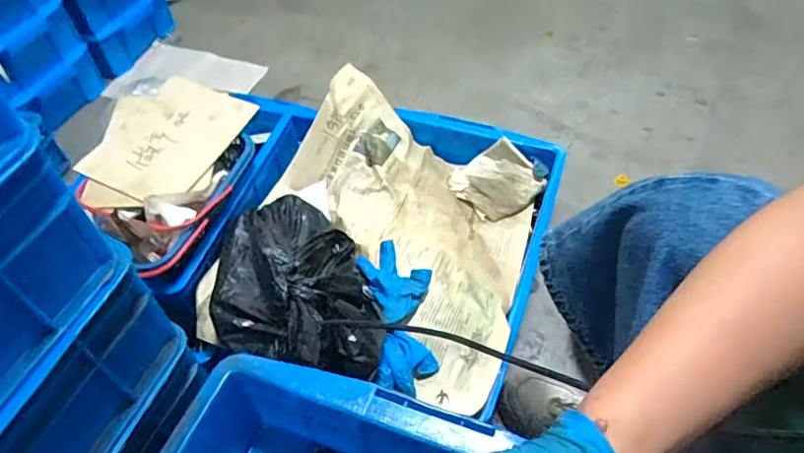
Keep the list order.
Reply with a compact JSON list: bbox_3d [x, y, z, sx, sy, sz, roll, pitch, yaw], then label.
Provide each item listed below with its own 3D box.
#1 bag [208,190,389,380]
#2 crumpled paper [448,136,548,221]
[{"bbox_3d":[-0.121,0.058,0.656,0.185,0.113,0.237,-2,51,0],"label":"bag"},{"bbox_3d":[0.157,-0.081,0.944,0.129,0.037,0.132,-41,66,-5],"label":"crumpled paper"}]

